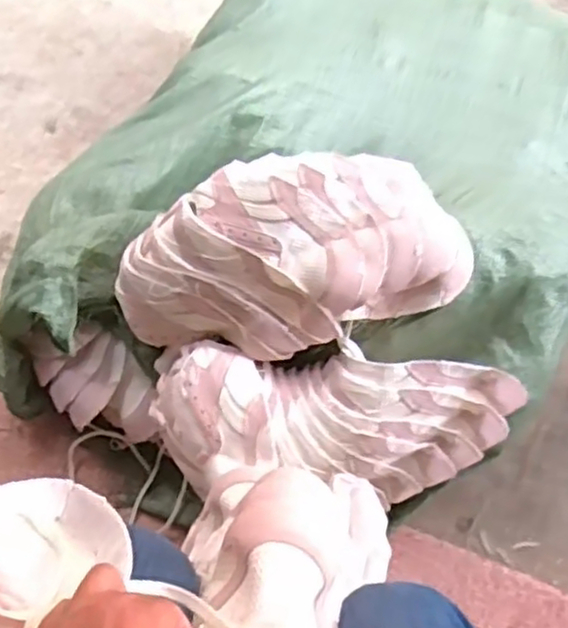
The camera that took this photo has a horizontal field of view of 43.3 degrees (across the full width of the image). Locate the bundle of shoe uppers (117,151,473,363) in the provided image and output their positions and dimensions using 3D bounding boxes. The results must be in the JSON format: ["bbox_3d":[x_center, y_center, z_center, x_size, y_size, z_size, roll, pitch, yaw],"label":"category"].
[{"bbox_3d":[0.014,-0.059,0.779,0.383,0.153,0.171,-6,60,-6],"label":"bundle of shoe uppers"}]

